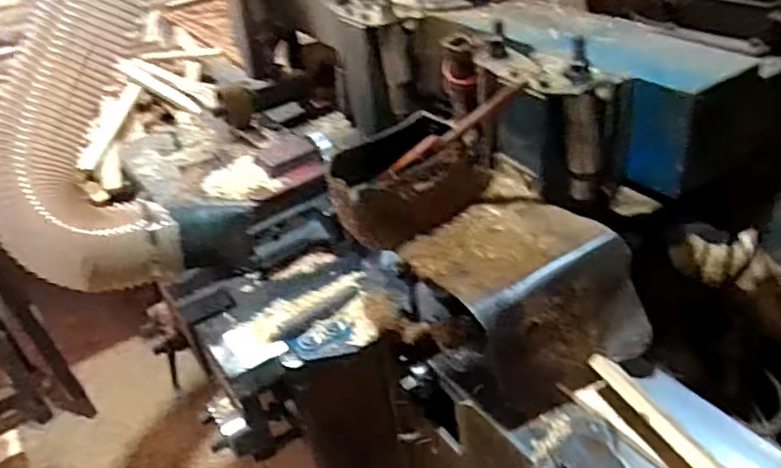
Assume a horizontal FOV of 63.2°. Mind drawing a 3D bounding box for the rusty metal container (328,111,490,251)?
[{"bbox_3d":[0.022,-0.077,0.822,0.196,0.102,0.129,-27,41,-27],"label":"rusty metal container"}]

